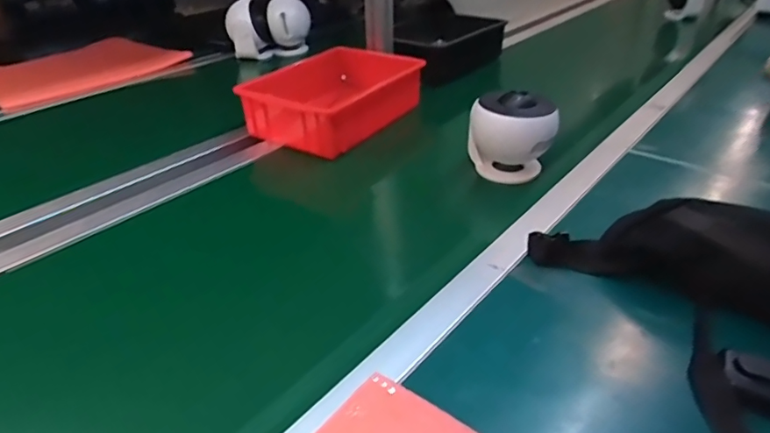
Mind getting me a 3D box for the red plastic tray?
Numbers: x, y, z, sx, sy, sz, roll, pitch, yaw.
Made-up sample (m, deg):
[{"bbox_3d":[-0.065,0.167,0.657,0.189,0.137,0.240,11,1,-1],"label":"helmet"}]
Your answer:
[{"bbox_3d":[-0.086,-0.218,0.933,0.223,0.083,0.298,17,39,28],"label":"red plastic tray"}]

